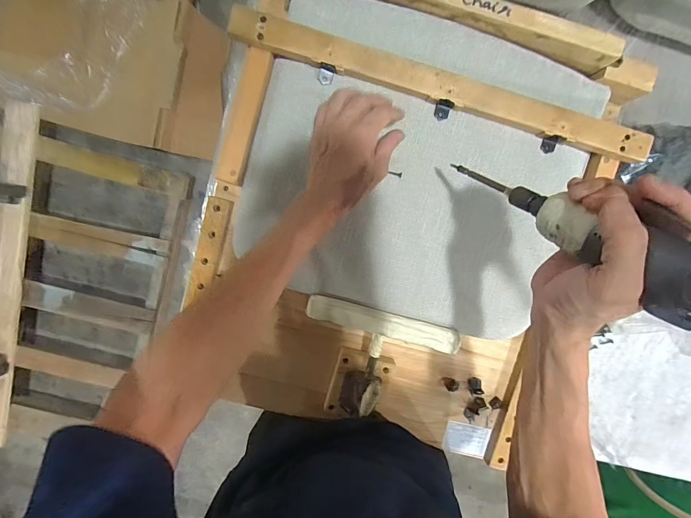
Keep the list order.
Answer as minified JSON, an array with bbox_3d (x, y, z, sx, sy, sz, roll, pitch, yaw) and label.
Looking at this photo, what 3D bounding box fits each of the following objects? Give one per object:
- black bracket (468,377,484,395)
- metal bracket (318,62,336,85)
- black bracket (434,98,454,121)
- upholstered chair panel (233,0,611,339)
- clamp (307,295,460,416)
[{"bbox_3d":[0.206,0.201,0.540,0.020,0.007,0.029,-15,97,-1],"label":"black bracket"},{"bbox_3d":[-0.024,-0.227,0.422,0.021,0.024,0.017,17,95,-5],"label":"metal bracket"},{"bbox_3d":[0.123,-0.185,0.425,0.020,0.015,0.021,17,95,-5],"label":"black bracket"},{"bbox_3d":[0.089,-0.119,0.446,0.419,0.029,0.378,15,95,-4],"label":"upholstered chair panel"},{"bbox_3d":[0.031,0.150,0.486,0.210,0.088,0.169,15,95,-4],"label":"clamp"}]

